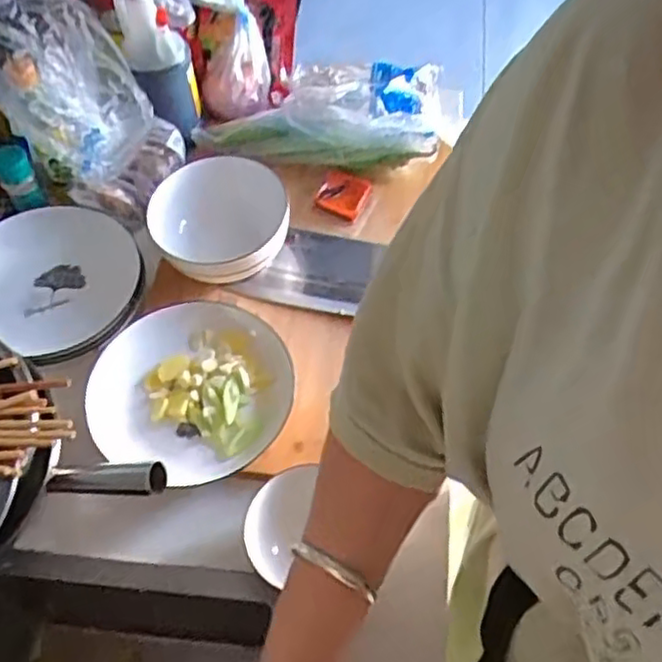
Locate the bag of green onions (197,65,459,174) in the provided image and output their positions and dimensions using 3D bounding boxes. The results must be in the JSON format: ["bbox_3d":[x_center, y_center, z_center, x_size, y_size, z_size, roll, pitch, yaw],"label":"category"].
[{"bbox_3d":[0.007,-0.304,0.916,0.341,0.048,0.242,5,57,4],"label":"bag of green onions"}]

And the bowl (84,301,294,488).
[{"bbox_3d":[-0.141,0.067,0.707,0.201,0.047,0.190,-1,57,1],"label":"bowl"}]

